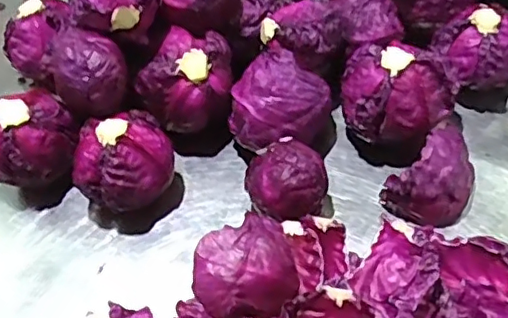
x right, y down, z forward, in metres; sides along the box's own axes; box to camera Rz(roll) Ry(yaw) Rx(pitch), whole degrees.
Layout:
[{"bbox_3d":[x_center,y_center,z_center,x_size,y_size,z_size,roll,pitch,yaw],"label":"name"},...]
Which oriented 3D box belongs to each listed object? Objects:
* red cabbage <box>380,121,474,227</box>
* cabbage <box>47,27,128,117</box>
[{"bbox_3d":[0.186,0.011,0.622,0.081,0.078,0.097,21,56,20],"label":"red cabbage"},{"bbox_3d":[-0.170,-0.087,0.622,0.072,0.069,0.068,-4,51,5],"label":"cabbage"}]

